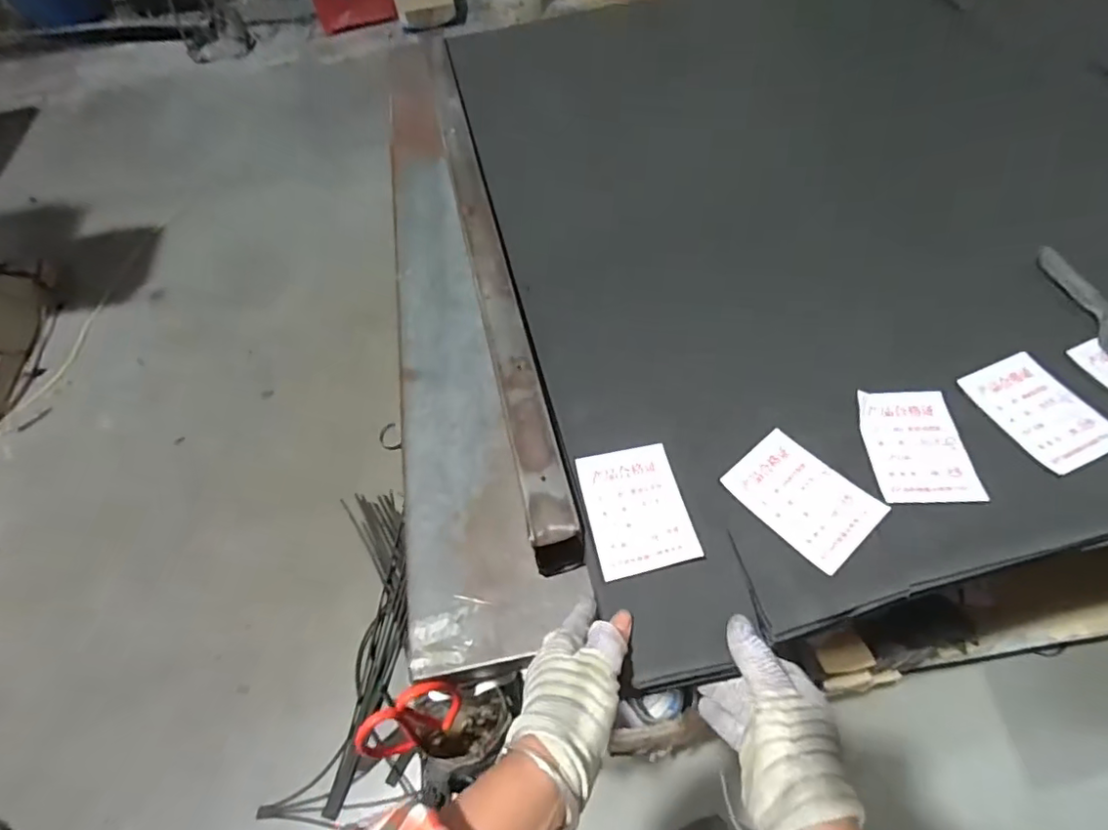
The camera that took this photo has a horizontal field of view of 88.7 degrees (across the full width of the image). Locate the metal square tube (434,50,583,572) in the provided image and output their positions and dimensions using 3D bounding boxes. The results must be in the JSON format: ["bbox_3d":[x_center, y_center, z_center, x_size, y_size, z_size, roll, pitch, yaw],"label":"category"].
[{"bbox_3d":[-0.078,-0.193,0.642,0.053,0.044,0.743,-13,55,-4],"label":"metal square tube"}]

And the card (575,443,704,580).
[{"bbox_3d":[0.066,0.074,0.457,0.075,0.005,0.105,-13,56,-1],"label":"card"}]

